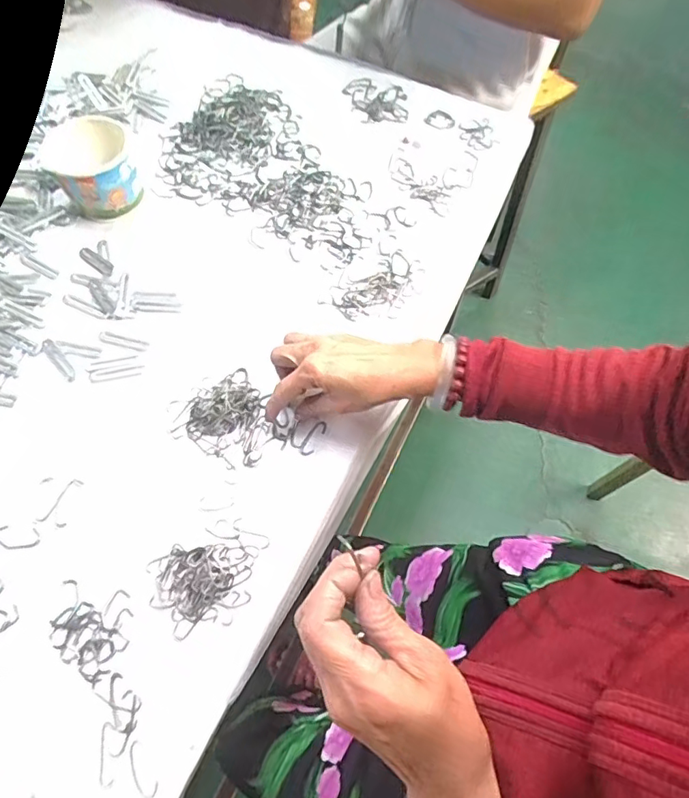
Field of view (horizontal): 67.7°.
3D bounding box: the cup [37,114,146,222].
[{"bbox_3d":[-0.279,-0.258,0.578,0.087,0.073,0.090,0,63,1],"label":"cup"}]

